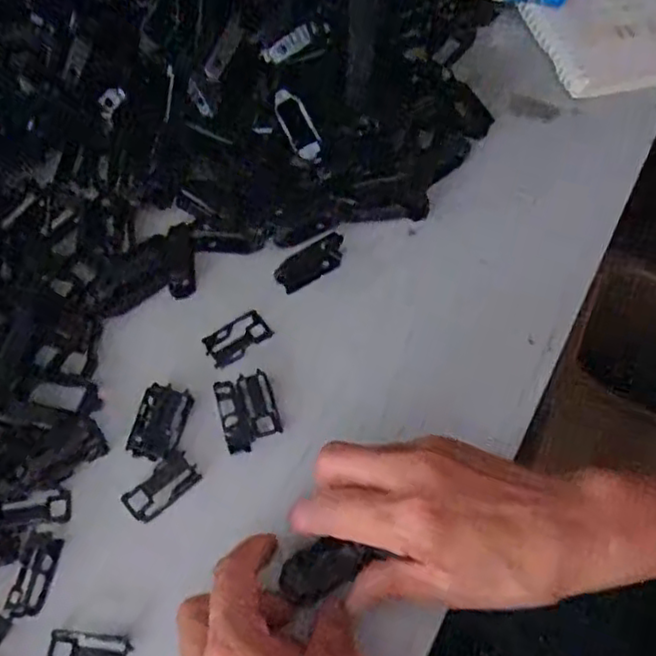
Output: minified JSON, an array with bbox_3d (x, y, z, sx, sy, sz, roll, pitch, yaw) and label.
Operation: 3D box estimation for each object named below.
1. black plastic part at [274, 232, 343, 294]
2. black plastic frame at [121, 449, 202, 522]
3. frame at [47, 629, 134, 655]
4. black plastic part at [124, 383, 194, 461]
[{"bbox_3d":[-0.010,-0.041,0.424,0.048,0.011,0.022,-27,91,-12],"label":"black plastic part"},{"bbox_3d":[-0.090,0.085,0.362,0.039,0.013,0.021,-39,68,-22],"label":"black plastic frame"},{"bbox_3d":[-0.115,0.157,0.324,0.038,0.004,0.019,6,59,2],"label":"frame"},{"bbox_3d":[-0.094,0.051,0.375,0.027,0.008,0.041,16,60,8],"label":"black plastic part"}]

